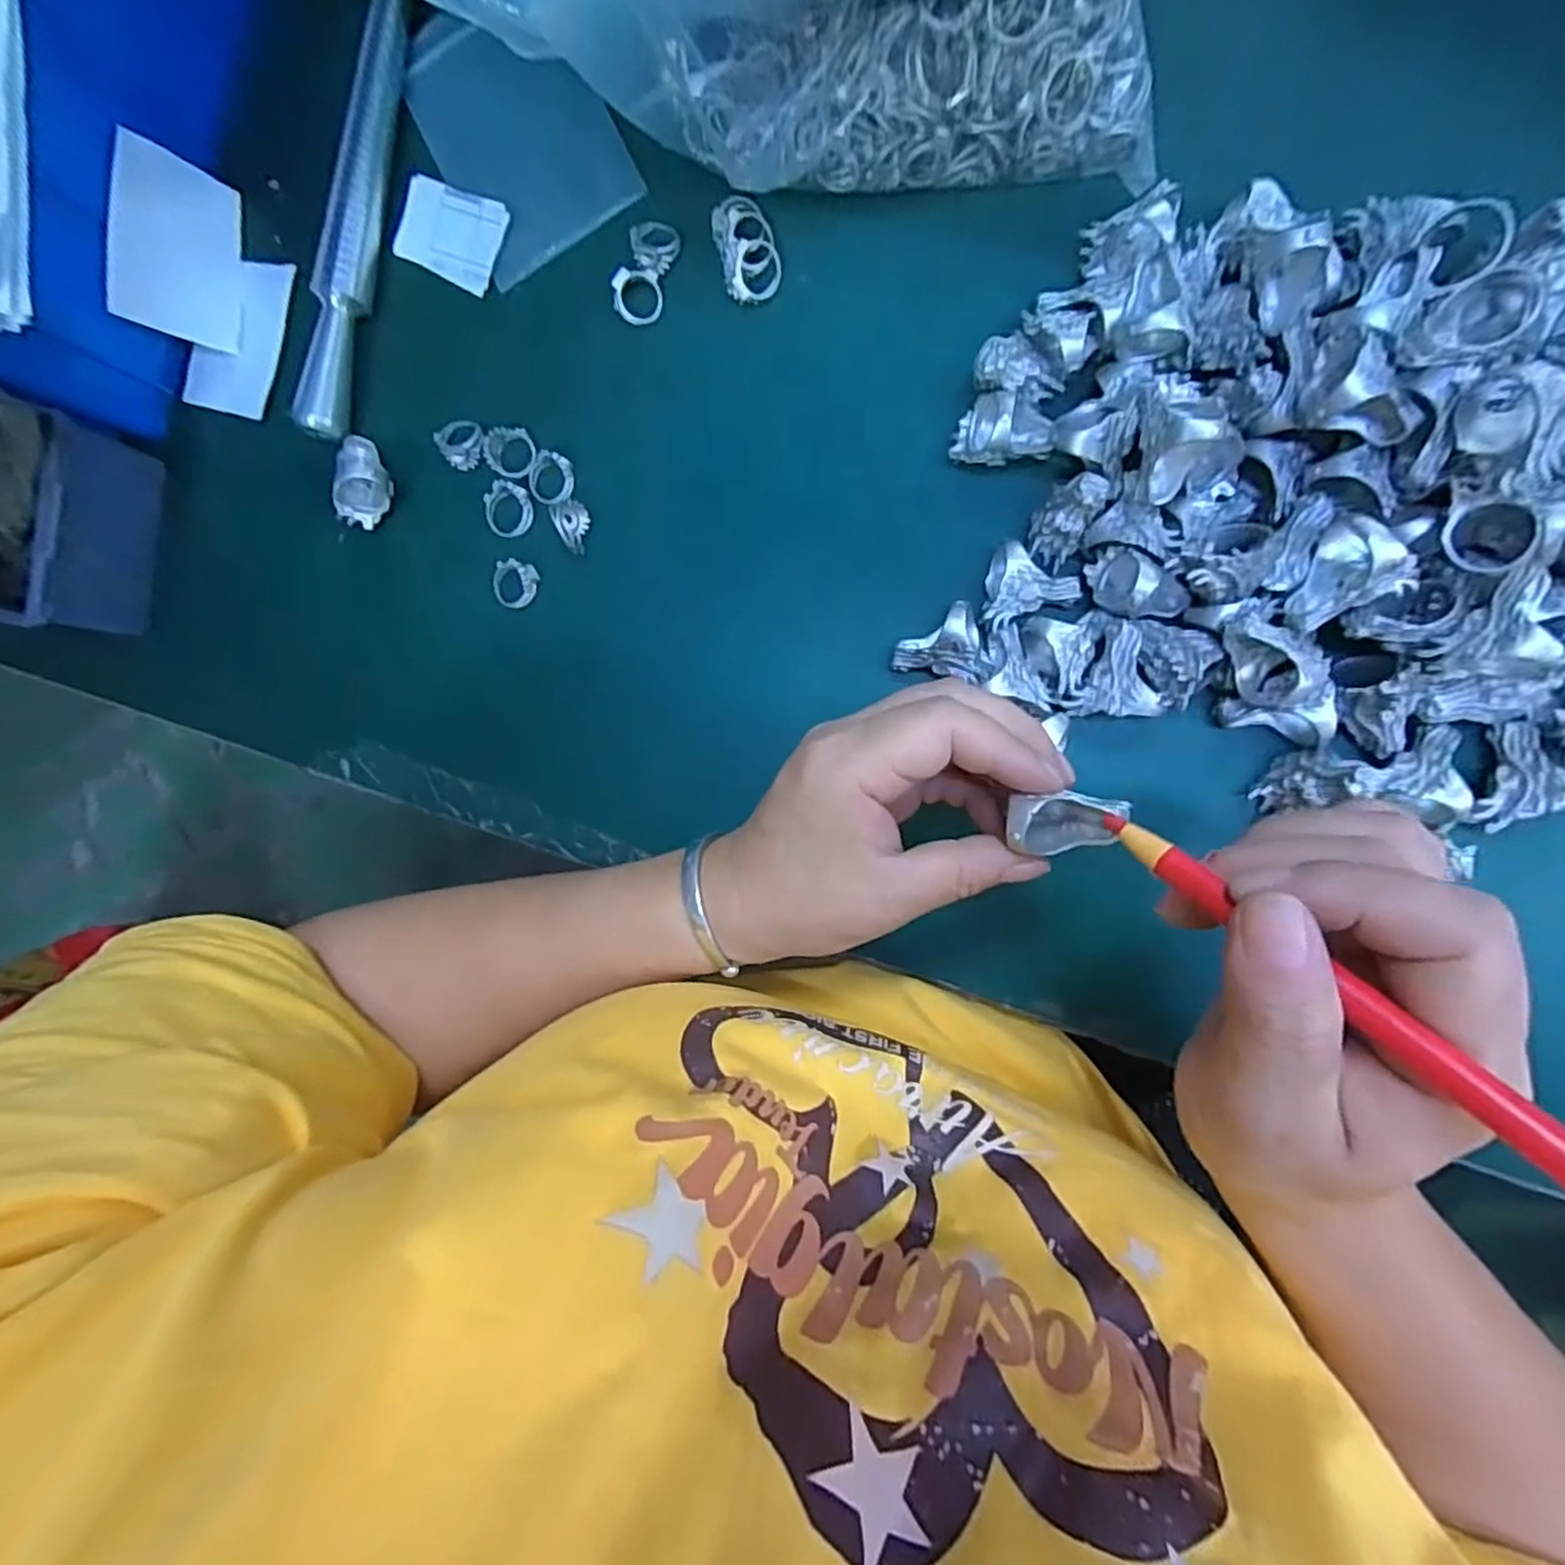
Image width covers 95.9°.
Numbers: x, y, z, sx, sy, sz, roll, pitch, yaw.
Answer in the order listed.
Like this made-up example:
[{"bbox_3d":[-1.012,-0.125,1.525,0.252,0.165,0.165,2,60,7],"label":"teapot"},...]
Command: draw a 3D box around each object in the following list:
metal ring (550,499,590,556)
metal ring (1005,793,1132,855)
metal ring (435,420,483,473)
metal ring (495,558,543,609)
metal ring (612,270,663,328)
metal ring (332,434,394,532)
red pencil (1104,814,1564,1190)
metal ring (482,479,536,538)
[{"bbox_3d":[-0.093,-0.115,0.317,0.015,0.012,0.021,-29,87,10],"label":"metal ring"},{"bbox_3d":[0.090,0.013,0.223,0.036,0.020,0.020,6,93,8],"label":"metal ring"},{"bbox_3d":[-0.148,-0.156,0.324,0.022,0.005,0.021,0,92,10],"label":"metal ring"},{"bbox_3d":[-0.124,-0.091,0.324,0.020,0.008,0.021,0,92,10],"label":"metal ring"},{"bbox_3d":[-0.063,-0.212,0.307,0.021,0.010,0.020,0,92,10],"label":"metal ring"},{"bbox_3d":[-0.191,-0.139,0.327,0.021,0.022,0.041,5,93,10],"label":"metal ring"},{"bbox_3d":[0.134,0.058,0.142,0.009,0.007,0.167,-48,49,7],"label":"red pencil"},{"bbox_3d":[-0.126,-0.124,0.321,0.023,0.006,0.022,0,92,10],"label":"metal ring"}]

